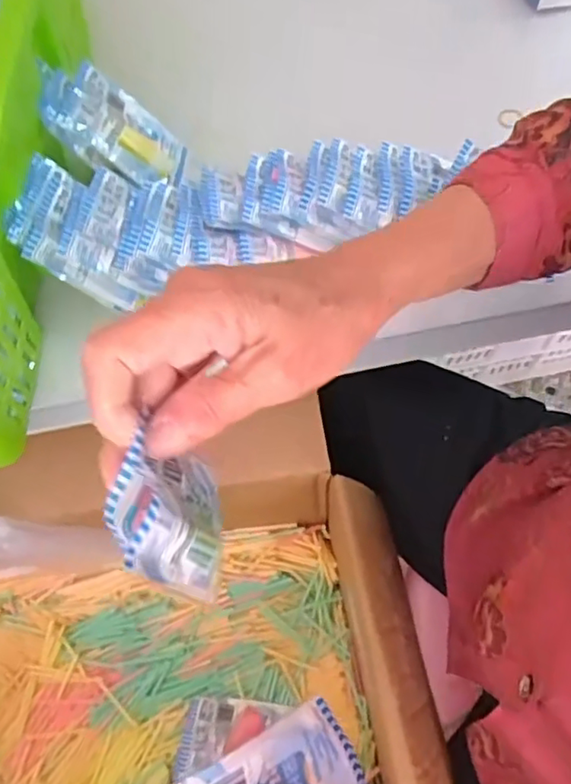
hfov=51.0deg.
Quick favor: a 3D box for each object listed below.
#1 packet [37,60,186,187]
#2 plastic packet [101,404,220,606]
[{"bbox_3d":[-0.129,-0.200,0.455,0.023,0.117,0.064,-15,62,44],"label":"packet"},{"bbox_3d":[-0.045,0.049,0.243,0.028,0.077,0.057,4,66,5],"label":"plastic packet"}]

